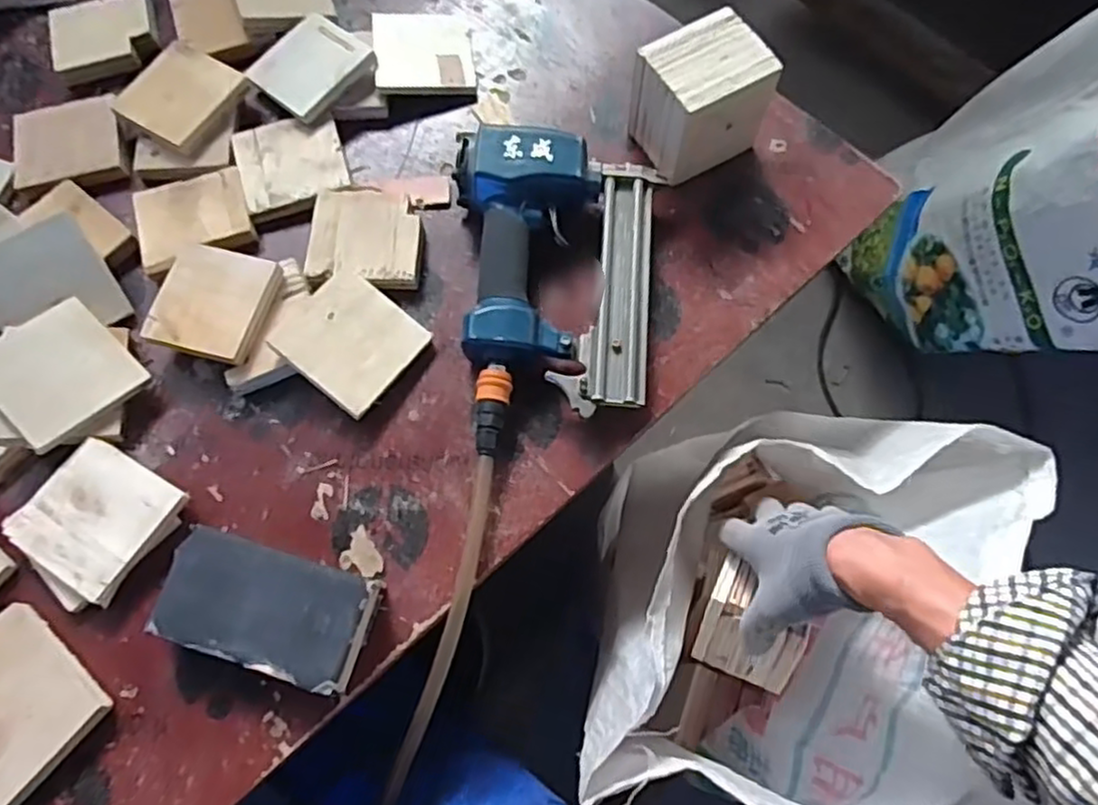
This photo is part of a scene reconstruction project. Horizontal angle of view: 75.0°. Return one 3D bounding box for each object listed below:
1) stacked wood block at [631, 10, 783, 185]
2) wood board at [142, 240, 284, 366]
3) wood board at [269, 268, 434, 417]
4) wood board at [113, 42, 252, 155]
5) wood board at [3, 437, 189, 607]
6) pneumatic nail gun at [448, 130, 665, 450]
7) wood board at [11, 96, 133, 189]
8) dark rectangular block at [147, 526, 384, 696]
[{"bbox_3d":[0.125,-0.253,0.606,0.096,0.098,0.087,-28,74,-10],"label":"stacked wood block"},{"bbox_3d":[-0.264,-0.079,0.563,0.085,0.019,0.090,15,71,4],"label":"wood board"},{"bbox_3d":[-0.154,-0.049,0.555,0.092,0.009,0.088,38,70,0],"label":"wood board"},{"bbox_3d":[-0.329,-0.276,0.637,0.093,0.015,0.094,30,73,9],"label":"wood board"},{"bbox_3d":[-0.328,0.081,0.515,0.093,0.013,0.090,31,74,6],"label":"wood board"},{"bbox_3d":[0.008,-0.093,0.564,0.159,0.057,0.260,-3,71,-2],"label":"pneumatic nail gun"},{"bbox_3d":[-0.427,-0.226,0.638,0.093,0.020,0.088,-18,72,-7],"label":"wood board"},{"bbox_3d":[-0.191,0.142,0.490,0.138,0.041,0.076,15,69,6],"label":"dark rectangular block"}]

